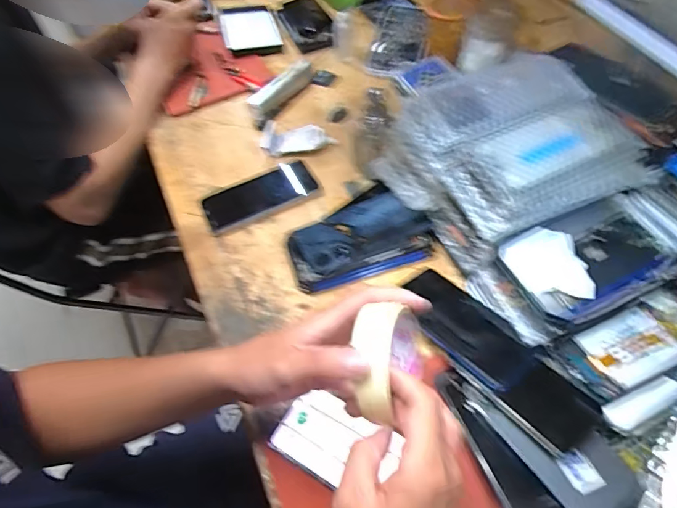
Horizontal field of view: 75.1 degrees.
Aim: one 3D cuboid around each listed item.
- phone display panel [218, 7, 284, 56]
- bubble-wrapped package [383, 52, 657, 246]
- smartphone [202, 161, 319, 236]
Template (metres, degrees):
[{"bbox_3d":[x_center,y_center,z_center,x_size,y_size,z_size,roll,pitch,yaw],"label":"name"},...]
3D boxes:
[{"bbox_3d":[-0.178,-0.449,0.883,0.109,0.017,0.183,-15,55,-6],"label":"phone display panel"},{"bbox_3d":[0.193,-0.106,0.515,0.219,0.121,0.199,-23,56,-11],"label":"bubble-wrapped package"},{"bbox_3d":[-0.109,-0.085,0.619,0.160,0.009,0.072,-27,57,-14],"label":"smartphone"}]

